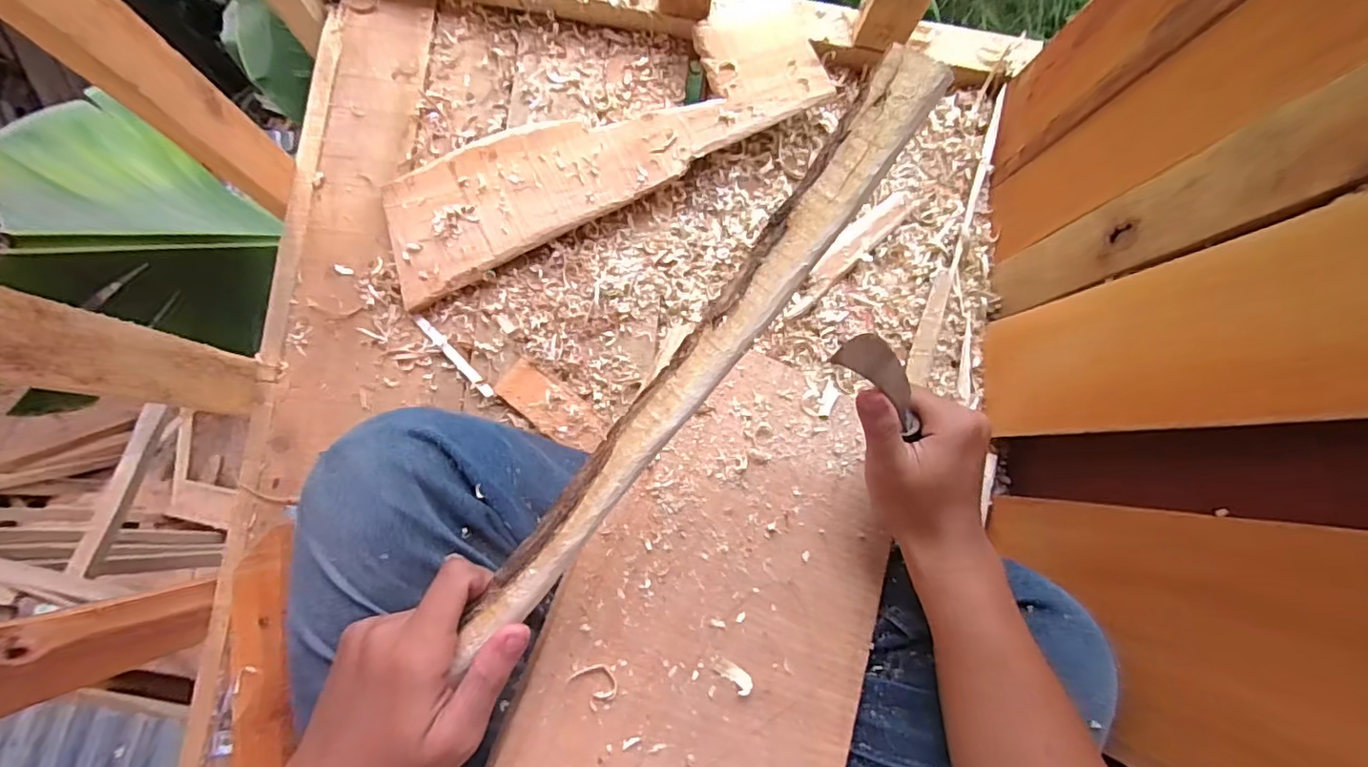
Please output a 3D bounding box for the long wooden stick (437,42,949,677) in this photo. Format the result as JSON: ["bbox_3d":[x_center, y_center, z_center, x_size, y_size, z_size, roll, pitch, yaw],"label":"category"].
[{"bbox_3d":[0.002,-0.002,0.265,0.030,0.015,0.329,39,97,3],"label":"long wooden stick"}]

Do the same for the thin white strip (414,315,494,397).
[{"bbox_3d":[-0.220,-0.027,0.552,0.011,0.004,0.105,-44,86,-8],"label":"thin white strip"}]

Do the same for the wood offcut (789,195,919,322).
[{"bbox_3d":[0.166,-0.135,0.581,0.175,0.017,0.028,-43,86,-8],"label":"wood offcut"}]

